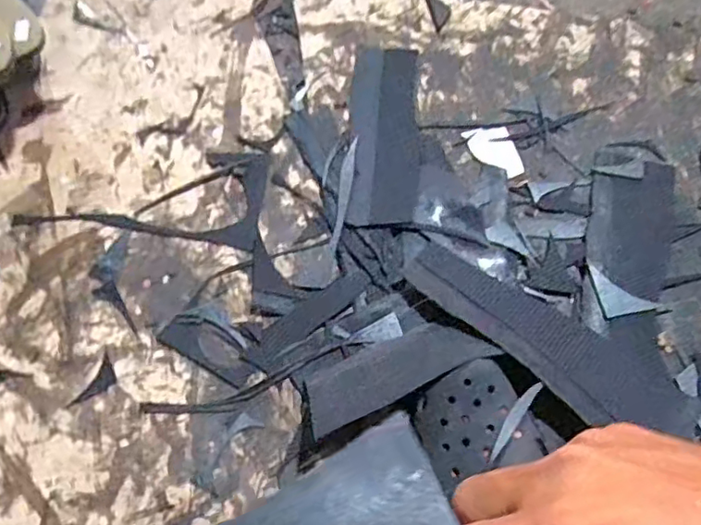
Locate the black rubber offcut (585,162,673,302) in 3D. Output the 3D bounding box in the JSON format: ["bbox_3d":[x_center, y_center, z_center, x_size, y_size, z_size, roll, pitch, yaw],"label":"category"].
[{"bbox_3d":[0.297,-0.041,0.632,0.085,0.004,0.153,13,69,8],"label":"black rubber offcut"}]

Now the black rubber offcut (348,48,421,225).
[{"bbox_3d":[0.041,-0.154,0.697,0.077,0.015,0.242,0,68,3],"label":"black rubber offcut"}]

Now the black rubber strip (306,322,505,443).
[{"bbox_3d":[0.042,0.103,0.577,0.182,0.006,0.058,-26,65,3],"label":"black rubber strip"}]

